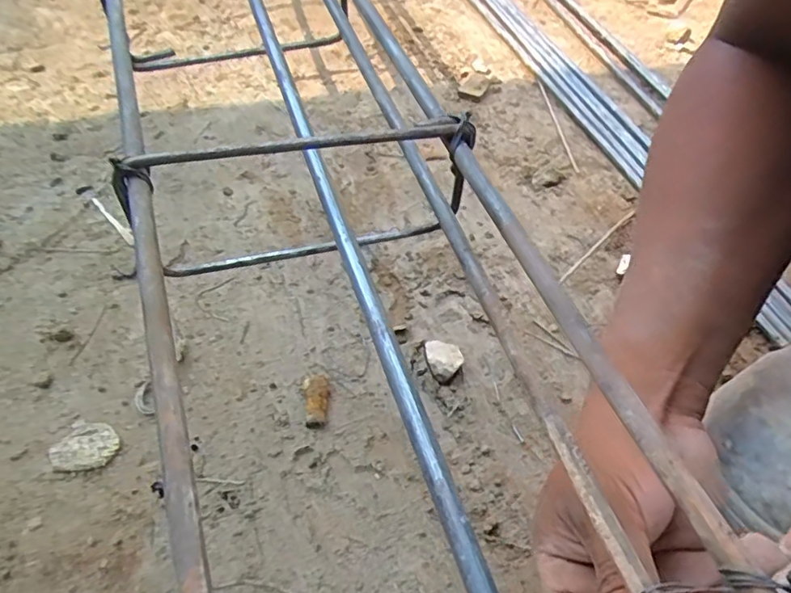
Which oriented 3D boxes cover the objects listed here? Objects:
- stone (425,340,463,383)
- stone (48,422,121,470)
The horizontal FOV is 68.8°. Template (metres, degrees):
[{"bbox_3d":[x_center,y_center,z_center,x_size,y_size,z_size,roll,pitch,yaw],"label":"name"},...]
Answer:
[{"bbox_3d":[0.032,0.041,0.377,0.024,0.013,0.031,-3,49,-10],"label":"stone"},{"bbox_3d":[-0.170,0.083,0.318,0.028,0.005,0.031,30,52,19],"label":"stone"}]

